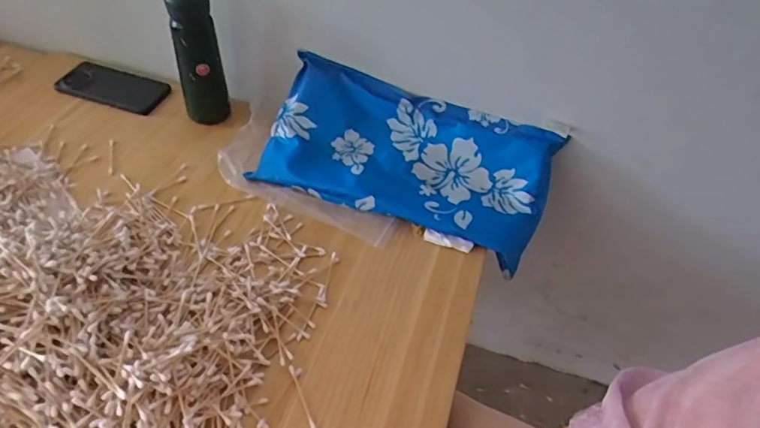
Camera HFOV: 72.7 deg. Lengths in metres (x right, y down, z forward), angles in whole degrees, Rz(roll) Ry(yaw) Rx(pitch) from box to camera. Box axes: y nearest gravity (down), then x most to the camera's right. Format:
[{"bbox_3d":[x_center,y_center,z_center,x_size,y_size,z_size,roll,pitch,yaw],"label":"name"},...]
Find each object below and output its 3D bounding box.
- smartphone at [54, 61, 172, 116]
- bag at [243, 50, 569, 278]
[{"bbox_3d":[-0.392,-0.189,0.763,0.147,0.015,0.069,17,61,4],"label":"smartphone"},{"bbox_3d":[0.030,-0.072,0.678,0.369,0.083,0.182,21,80,11],"label":"bag"}]

